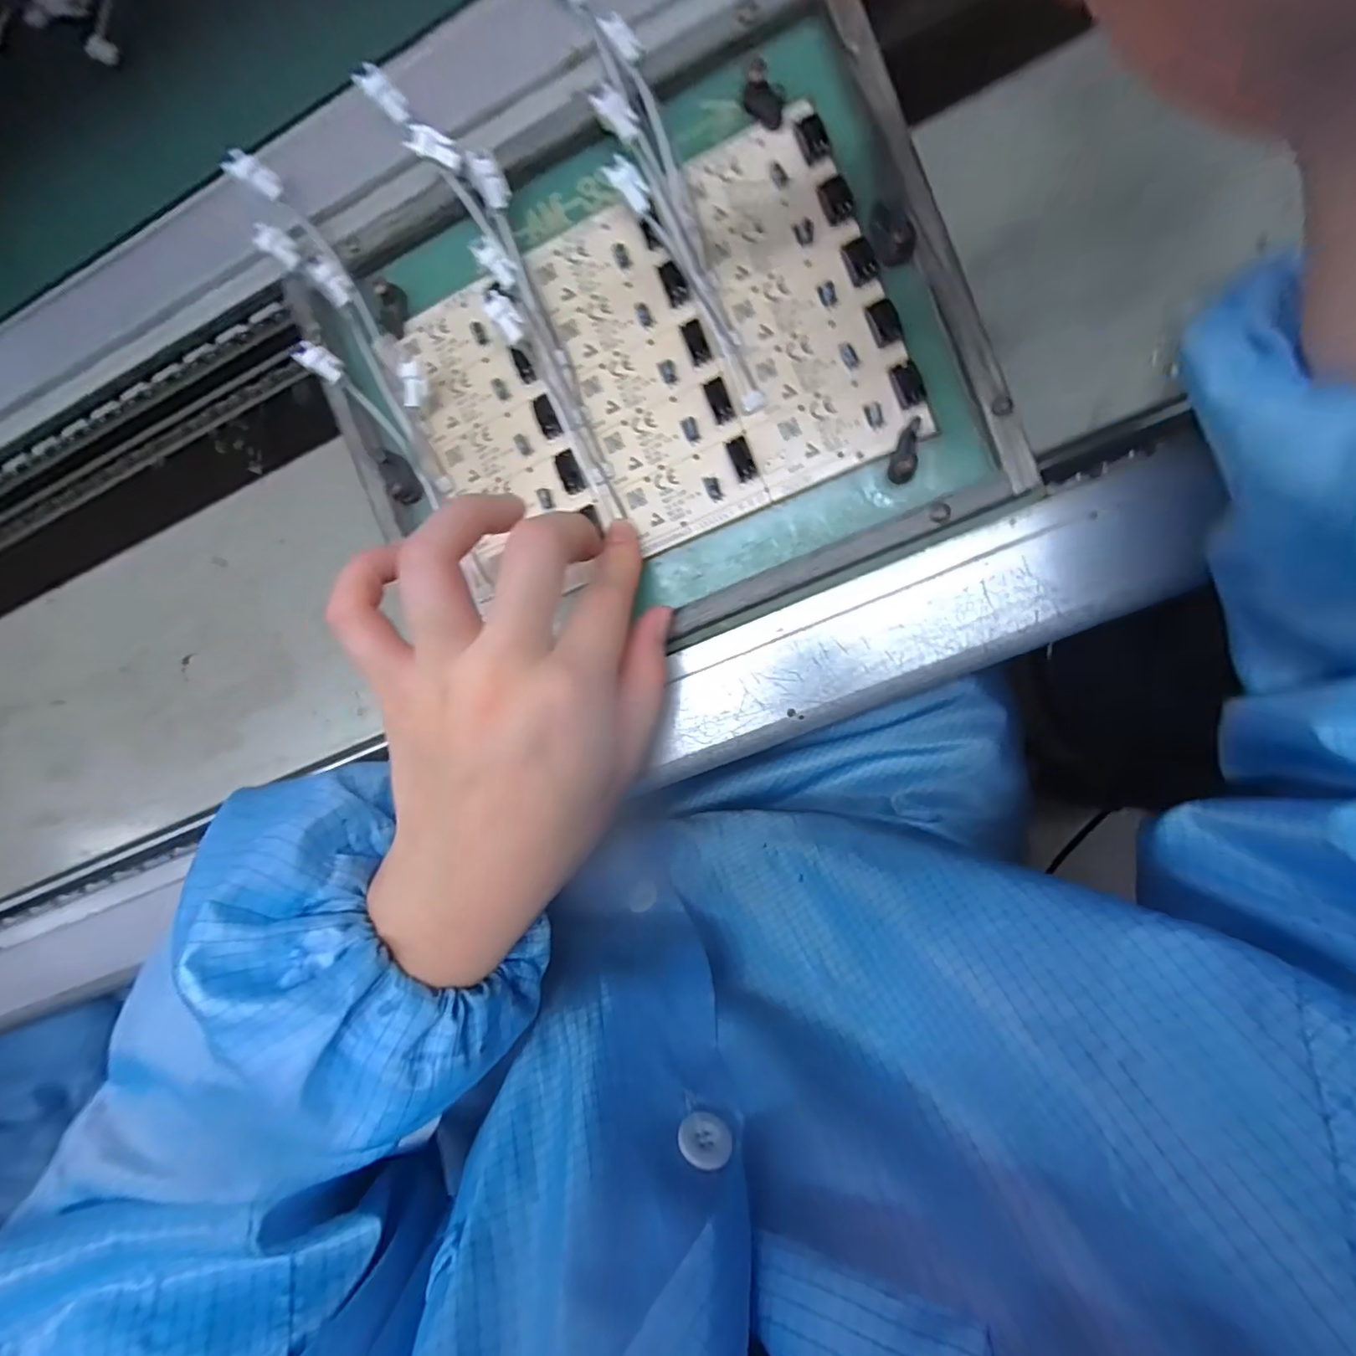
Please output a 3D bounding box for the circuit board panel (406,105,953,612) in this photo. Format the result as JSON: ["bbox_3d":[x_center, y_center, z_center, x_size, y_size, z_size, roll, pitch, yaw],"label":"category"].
[{"bbox_3d":[-0.012,-0.118,0.227,0.181,0.012,0.126,-22,93,9],"label":"circuit board panel"}]

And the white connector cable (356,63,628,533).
[{"bbox_3d":[-0.060,-0.146,0.224,0.026,0.021,0.177,-26,92,10],"label":"white connector cable"}]

